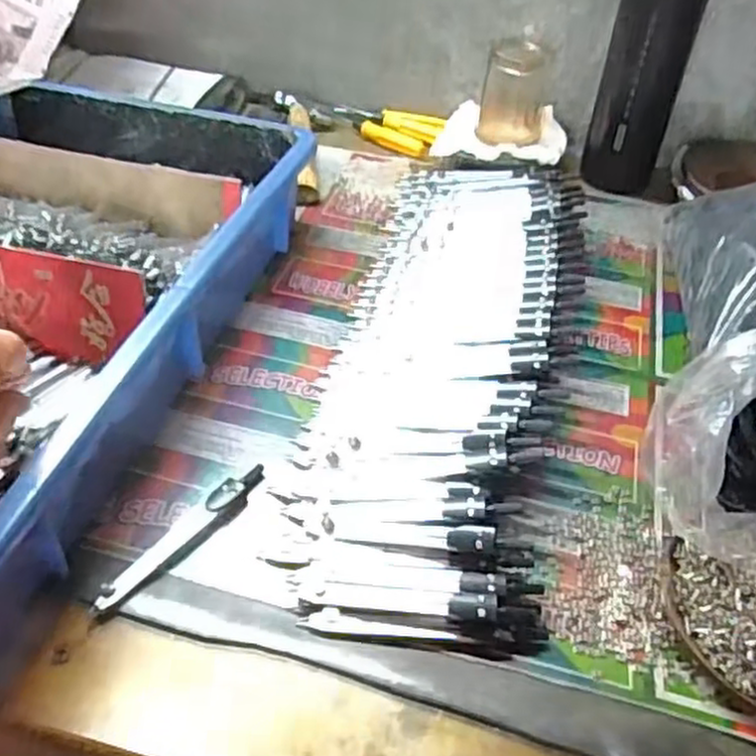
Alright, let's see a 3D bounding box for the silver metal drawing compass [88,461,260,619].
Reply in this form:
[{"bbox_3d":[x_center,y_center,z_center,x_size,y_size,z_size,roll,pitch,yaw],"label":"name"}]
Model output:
[{"bbox_3d":[-0.099,0.080,0.381,0.014,0.010,0.110,29,49,24],"label":"silver metal drawing compass"}]

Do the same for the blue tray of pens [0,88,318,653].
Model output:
[{"bbox_3d":[-0.245,-0.055,0.459,0.286,0.084,0.420,13,44,10],"label":"blue tray of pens"}]

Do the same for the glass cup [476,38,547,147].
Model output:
[{"bbox_3d":[0.126,-0.262,0.677,0.060,0.076,0.064,8,44,5],"label":"glass cup"}]

